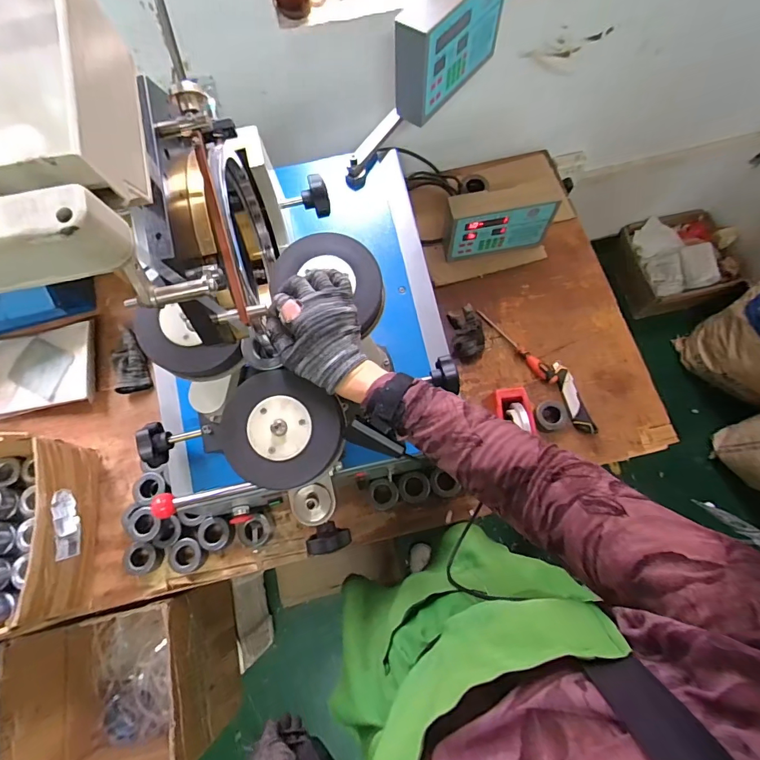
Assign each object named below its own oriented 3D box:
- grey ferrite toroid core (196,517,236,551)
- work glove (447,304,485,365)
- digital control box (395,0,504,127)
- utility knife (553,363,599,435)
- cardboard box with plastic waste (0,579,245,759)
[{"bbox_3d":[-0.313,0.295,0.819,0.066,0.024,0.060,-1,73,2],"label":"grey ferrite toroid core"},{"bbox_3d":[0.191,-0.104,0.922,0.074,0.061,0.119,-4,73,1],"label":"work glove"},{"bbox_3d":[0.111,-0.559,0.694,0.071,0.139,0.230,36,77,12],"label":"digital control box"},{"bbox_3d":[0.398,0.038,0.882,0.035,0.018,0.158,-18,73,-4],"label":"utility knife"},{"bbox_3d":[-0.513,0.632,0.904,0.321,0.324,0.289,-12,73,-2],"label":"cardboard box with plastic waste"}]

